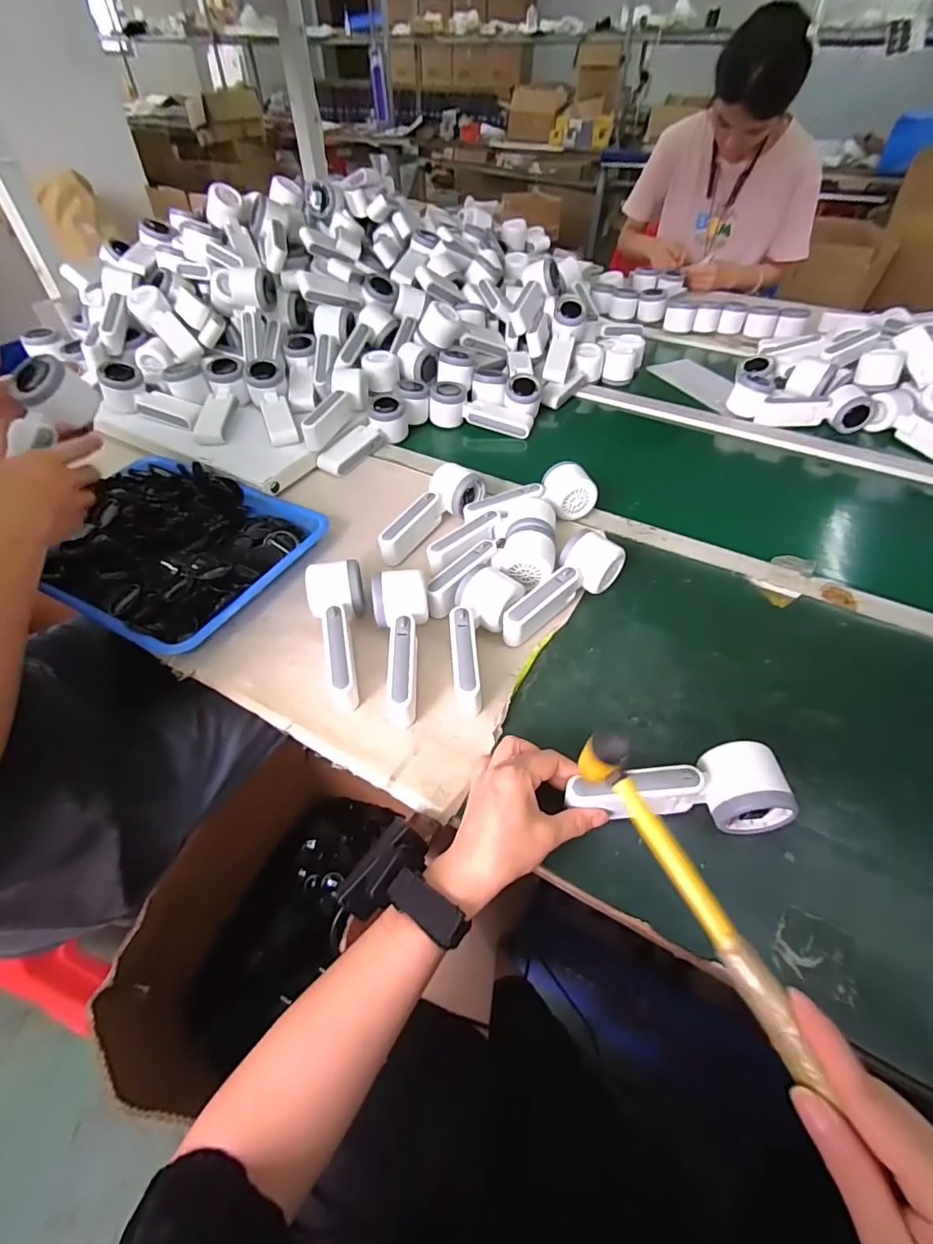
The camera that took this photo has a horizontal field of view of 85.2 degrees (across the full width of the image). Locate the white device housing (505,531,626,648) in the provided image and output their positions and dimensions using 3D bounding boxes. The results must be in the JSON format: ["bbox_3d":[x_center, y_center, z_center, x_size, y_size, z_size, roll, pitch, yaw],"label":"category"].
[{"bbox_3d":[0.101,-0.031,0.539,0.056,0.061,0.152,32,56,26],"label":"white device housing"}]

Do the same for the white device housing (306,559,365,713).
[{"bbox_3d":[-0.119,0.012,0.504,0.055,0.063,0.153,-14,49,-12],"label":"white device housing"}]

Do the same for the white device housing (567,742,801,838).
[{"bbox_3d":[0.162,0.129,0.397,0.165,0.047,0.054,0,48,-1],"label":"white device housing"}]

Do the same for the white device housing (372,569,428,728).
[{"bbox_3d":[-0.060,0.024,0.489,0.054,0.062,0.148,-7,48,-5],"label":"white device housing"}]

